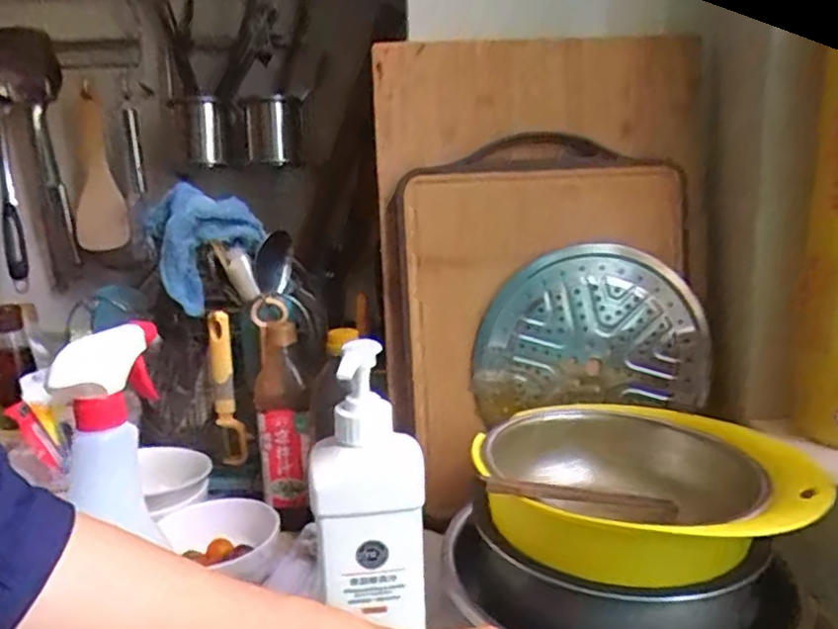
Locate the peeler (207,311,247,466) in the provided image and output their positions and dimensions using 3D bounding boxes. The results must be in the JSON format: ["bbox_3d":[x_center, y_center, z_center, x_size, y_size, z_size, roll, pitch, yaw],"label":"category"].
[{"bbox_3d":[-0.234,0.092,0.796,0.031,0.194,0.022,-6,13,-16],"label":"peeler"}]

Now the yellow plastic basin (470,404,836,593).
[{"bbox_3d":[0.176,0.148,0.531,0.231,0.082,0.250,-2,12,0],"label":"yellow plastic basin"}]

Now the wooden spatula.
[{"bbox_3d":[-0.443,-0.199,0.907,0.077,0.220,0.022,5,8,6],"label":"wooden spatula"}]

